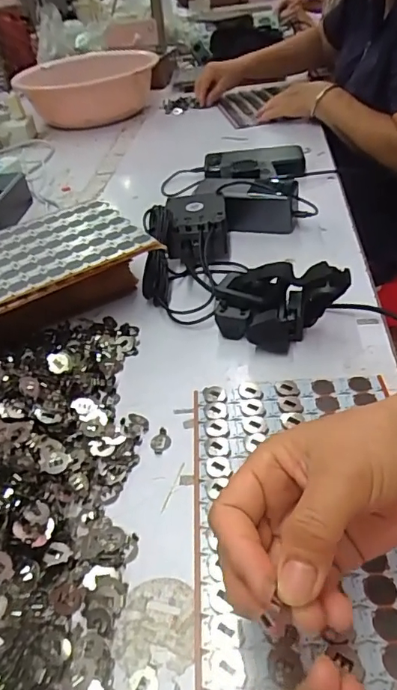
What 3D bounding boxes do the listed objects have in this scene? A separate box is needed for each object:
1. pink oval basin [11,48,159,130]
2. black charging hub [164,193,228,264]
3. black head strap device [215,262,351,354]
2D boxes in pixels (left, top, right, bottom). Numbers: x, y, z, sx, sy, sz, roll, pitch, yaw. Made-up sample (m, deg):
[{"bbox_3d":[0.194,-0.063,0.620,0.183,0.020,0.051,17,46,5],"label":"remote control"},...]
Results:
[{"bbox_3d":[-0.273,-0.642,1.212,0.325,0.104,0.334,-5,40,2],"label":"pink oval basin"},{"bbox_3d":[-0.001,-0.135,0.574,0.069,0.059,0.092,-5,40,2],"label":"black charging hub"},{"bbox_3d":[0.072,-0.035,0.444,0.118,0.070,0.060,9,42,18],"label":"black head strap device"}]

